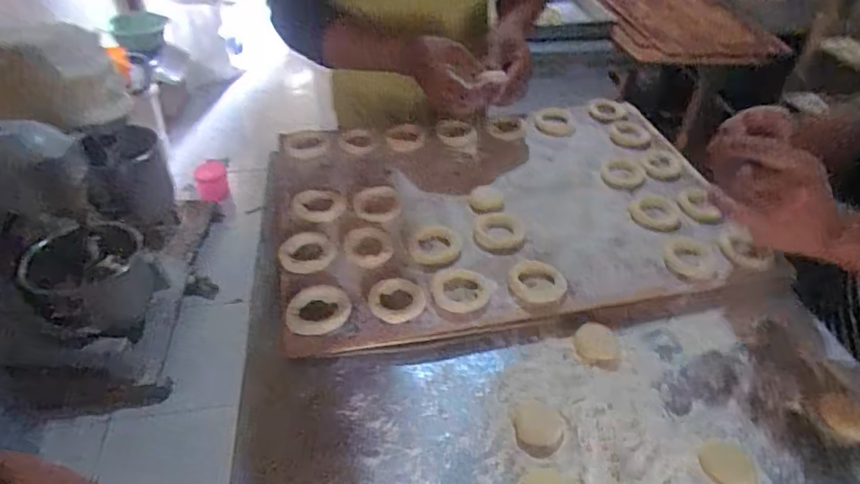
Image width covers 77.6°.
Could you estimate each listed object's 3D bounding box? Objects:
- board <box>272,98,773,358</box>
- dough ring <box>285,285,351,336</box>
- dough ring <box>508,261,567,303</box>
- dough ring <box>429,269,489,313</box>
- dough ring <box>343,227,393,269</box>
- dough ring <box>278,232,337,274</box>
[{"bbox_3d":[0.096,-0.057,0.724,0.590,0.032,0.425,-6,43,-12],"label":"board"},{"bbox_3d":[-0.118,0.072,0.569,0.066,0.015,0.055,-5,43,-11],"label":"dough ring"},{"bbox_3d":[0.121,0.045,0.607,0.064,0.009,0.055,11,42,7],"label":"dough ring"},{"bbox_3d":[0.033,0.052,0.589,0.063,0.009,0.055,1,42,-5],"label":"dough ring"},{"bbox_3d":[-0.074,0.005,0.636,0.055,0.011,0.076,-4,43,-10],"label":"dough ring"},{"bbox_3d":[-0.144,0.015,0.629,0.064,0.014,0.064,3,42,-3],"label":"dough ring"}]

